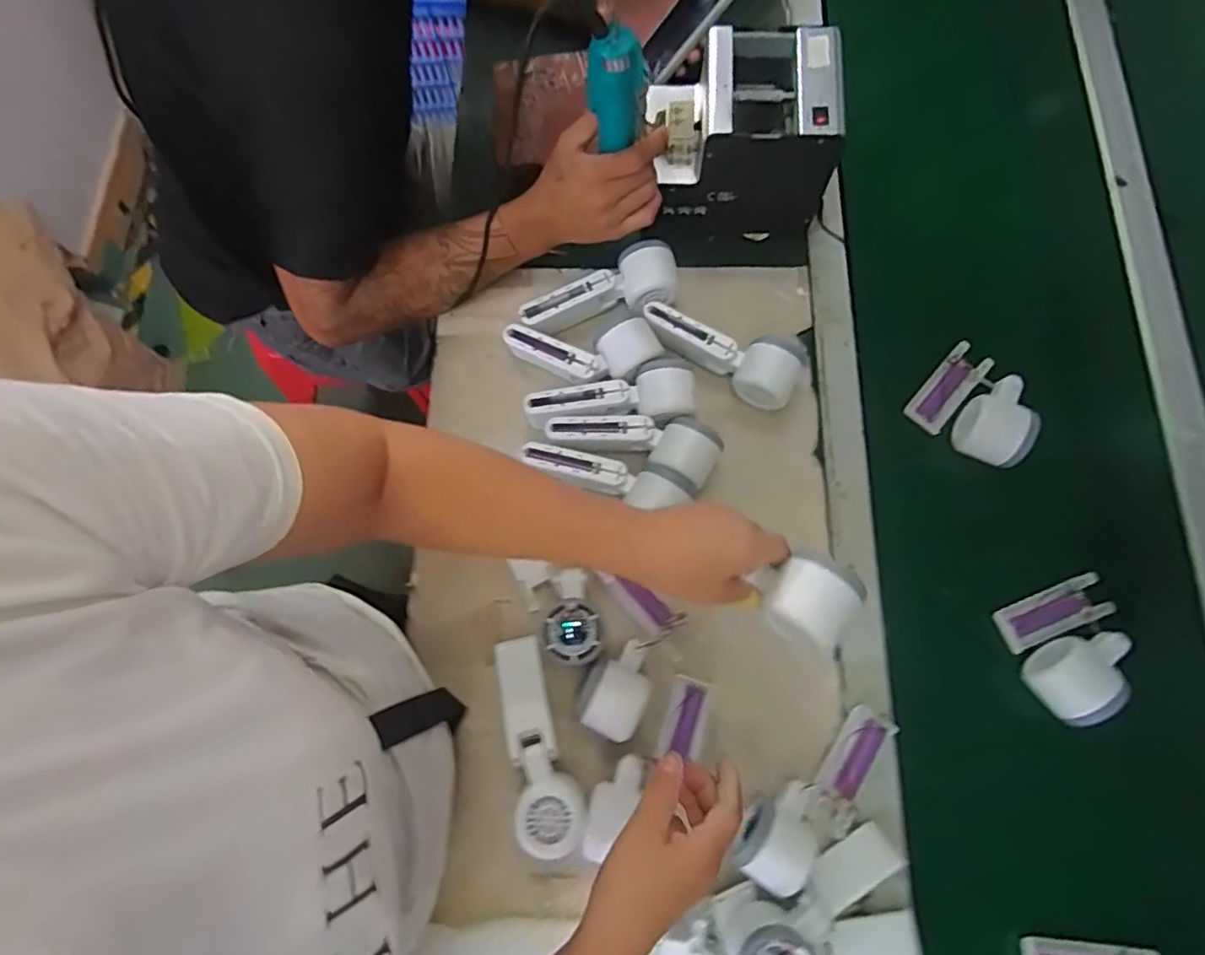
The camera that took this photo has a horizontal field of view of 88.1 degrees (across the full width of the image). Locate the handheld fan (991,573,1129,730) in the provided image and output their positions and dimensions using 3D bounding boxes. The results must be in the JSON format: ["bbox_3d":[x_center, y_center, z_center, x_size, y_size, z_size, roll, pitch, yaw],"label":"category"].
[{"bbox_3d":[0.427,0.150,0.554,0.114,0.056,0.097,-22,76,-6],"label":"handheld fan"}]

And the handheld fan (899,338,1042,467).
[{"bbox_3d":[0.379,-0.073,0.615,0.106,0.051,0.098,42,79,10],"label":"handheld fan"}]

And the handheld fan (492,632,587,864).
[{"bbox_3d":[-0.054,0.227,0.538,0.057,0.038,0.174,-13,75,-3],"label":"handheld fan"}]

